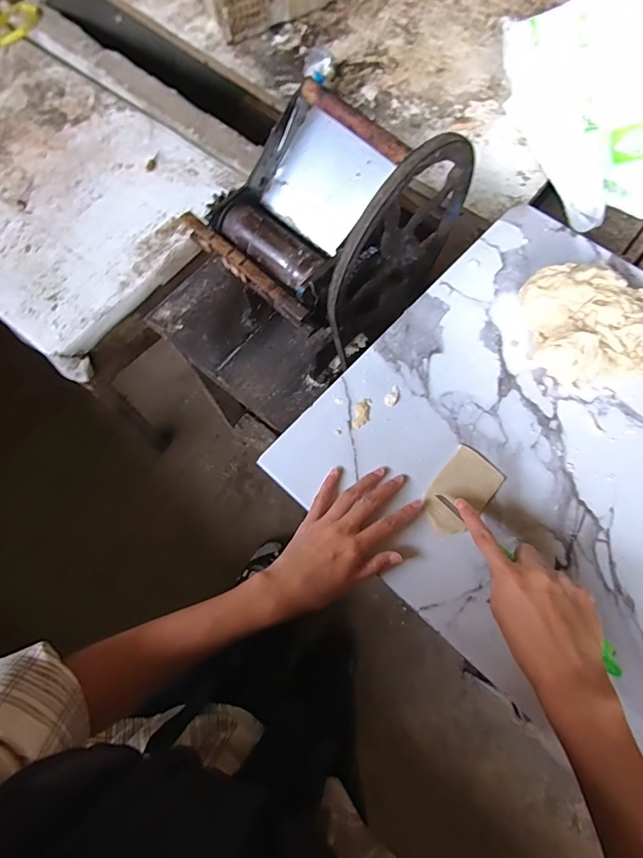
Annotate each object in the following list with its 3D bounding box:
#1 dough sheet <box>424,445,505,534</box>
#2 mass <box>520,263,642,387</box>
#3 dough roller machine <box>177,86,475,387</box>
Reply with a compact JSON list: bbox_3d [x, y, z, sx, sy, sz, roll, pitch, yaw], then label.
[{"bbox_3d":[0.144,0.065,0.449,0.054,0.004,0.089,36,74,17],"label":"dough sheet"},{"bbox_3d":[0.310,-0.121,0.486,0.148,0.061,0.134,-4,72,-1],"label":"mass"},{"bbox_3d":[0.014,-0.274,0.612,0.290,0.309,0.241,-42,76,-12],"label":"dough roller machine"}]

